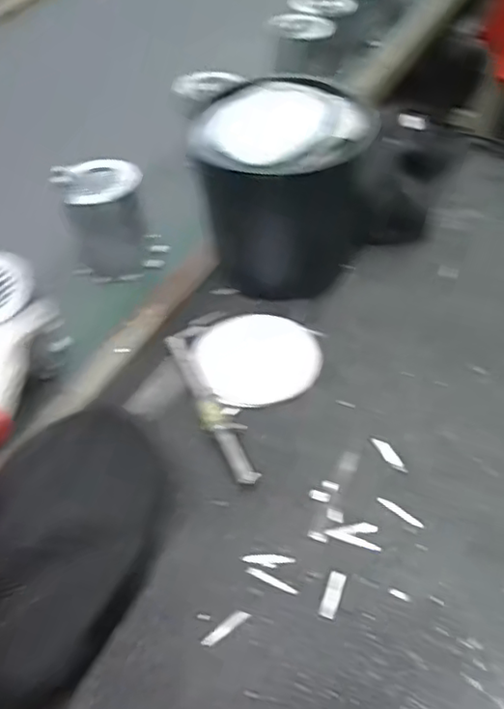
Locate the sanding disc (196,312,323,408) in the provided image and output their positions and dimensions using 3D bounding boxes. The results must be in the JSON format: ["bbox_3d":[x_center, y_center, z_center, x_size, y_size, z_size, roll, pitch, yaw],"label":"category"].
[{"bbox_3d":[0.007,0.001,0.657,0.121,0.006,0.127,-1,46,1],"label":"sanding disc"}]

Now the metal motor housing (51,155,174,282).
[{"bbox_3d":[-0.166,-0.164,0.748,0.097,0.103,0.096,-9,49,-2],"label":"metal motor housing"}]

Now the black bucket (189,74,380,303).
[{"bbox_3d":[0.041,-0.173,0.692,0.169,0.181,0.169,-3,49,4],"label":"black bucket"}]

